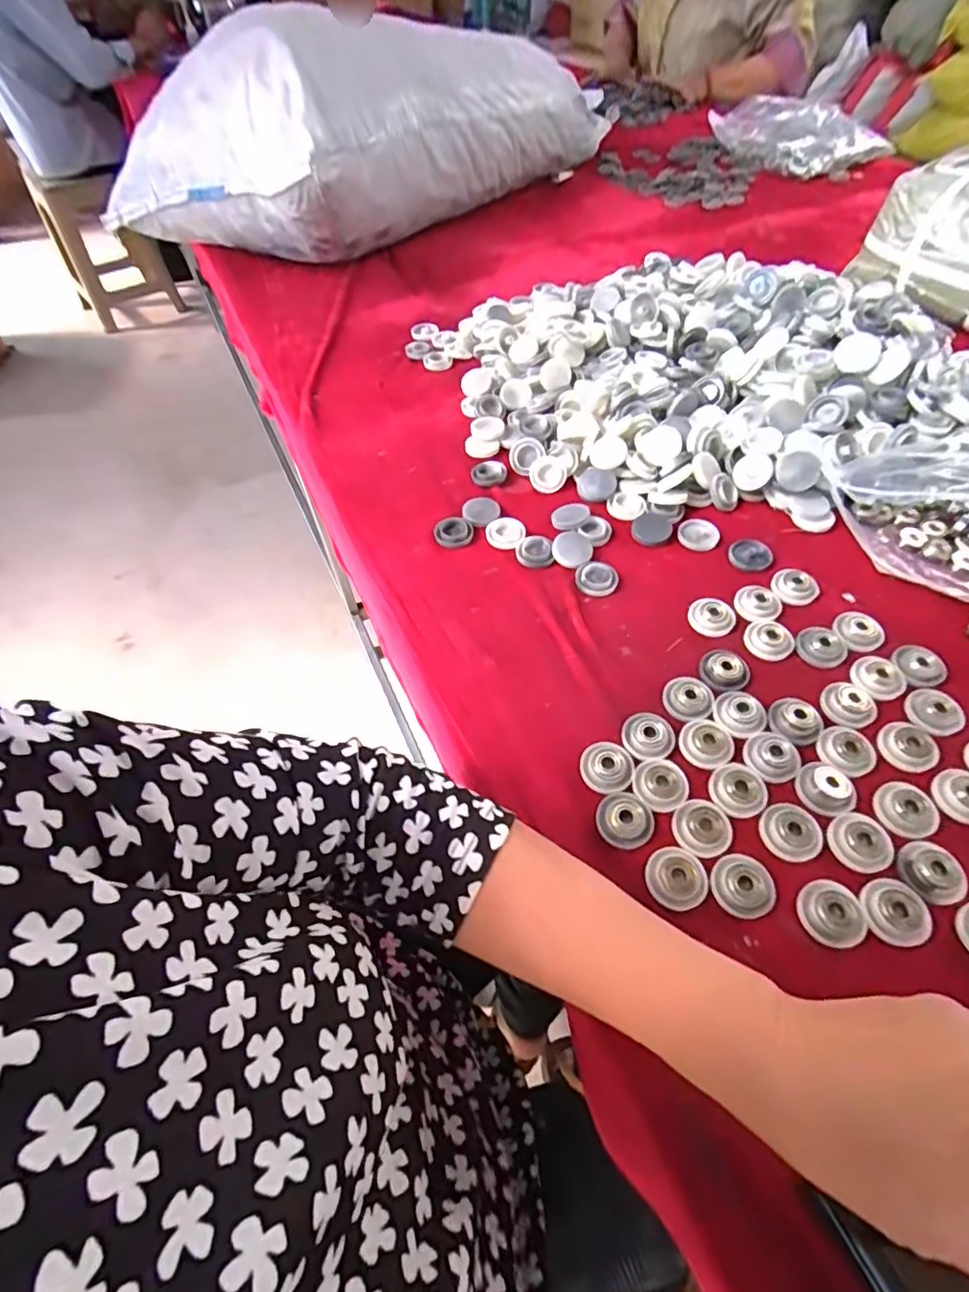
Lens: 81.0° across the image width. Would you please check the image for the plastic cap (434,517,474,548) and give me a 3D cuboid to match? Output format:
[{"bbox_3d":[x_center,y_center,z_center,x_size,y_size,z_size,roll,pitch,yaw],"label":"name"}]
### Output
[{"bbox_3d":[-0.028,-0.101,0.502,0.033,0.005,0.034,-1,53,2],"label":"plastic cap"}]

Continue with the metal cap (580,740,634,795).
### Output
[{"bbox_3d":[0.080,0.077,0.368,0.033,0.008,0.036,-1,53,2],"label":"metal cap"}]

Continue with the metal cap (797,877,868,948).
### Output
[{"bbox_3d":[0.193,0.148,0.315,0.031,0.007,0.033,-1,53,2],"label":"metal cap"}]

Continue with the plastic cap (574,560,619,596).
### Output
[{"bbox_3d":[0.093,-0.057,0.469,0.034,0.005,0.035,-1,53,2],"label":"plastic cap"}]

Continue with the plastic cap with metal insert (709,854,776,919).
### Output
[{"bbox_3d":[0.148,0.137,0.326,0.033,0.010,0.032,-1,53,2],"label":"plastic cap with metal insert"}]

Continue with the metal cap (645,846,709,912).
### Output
[{"bbox_3d":[0.110,0.133,0.326,0.031,0.011,0.033,-1,53,2],"label":"metal cap"}]

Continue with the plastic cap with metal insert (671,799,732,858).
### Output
[{"bbox_3d":[0.131,0.108,0.342,0.028,0.011,0.033,-39,61,-24],"label":"plastic cap with metal insert"}]

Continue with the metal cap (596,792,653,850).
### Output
[{"bbox_3d":[0.086,0.106,0.347,0.032,0.009,0.032,-1,53,2],"label":"metal cap"}]

